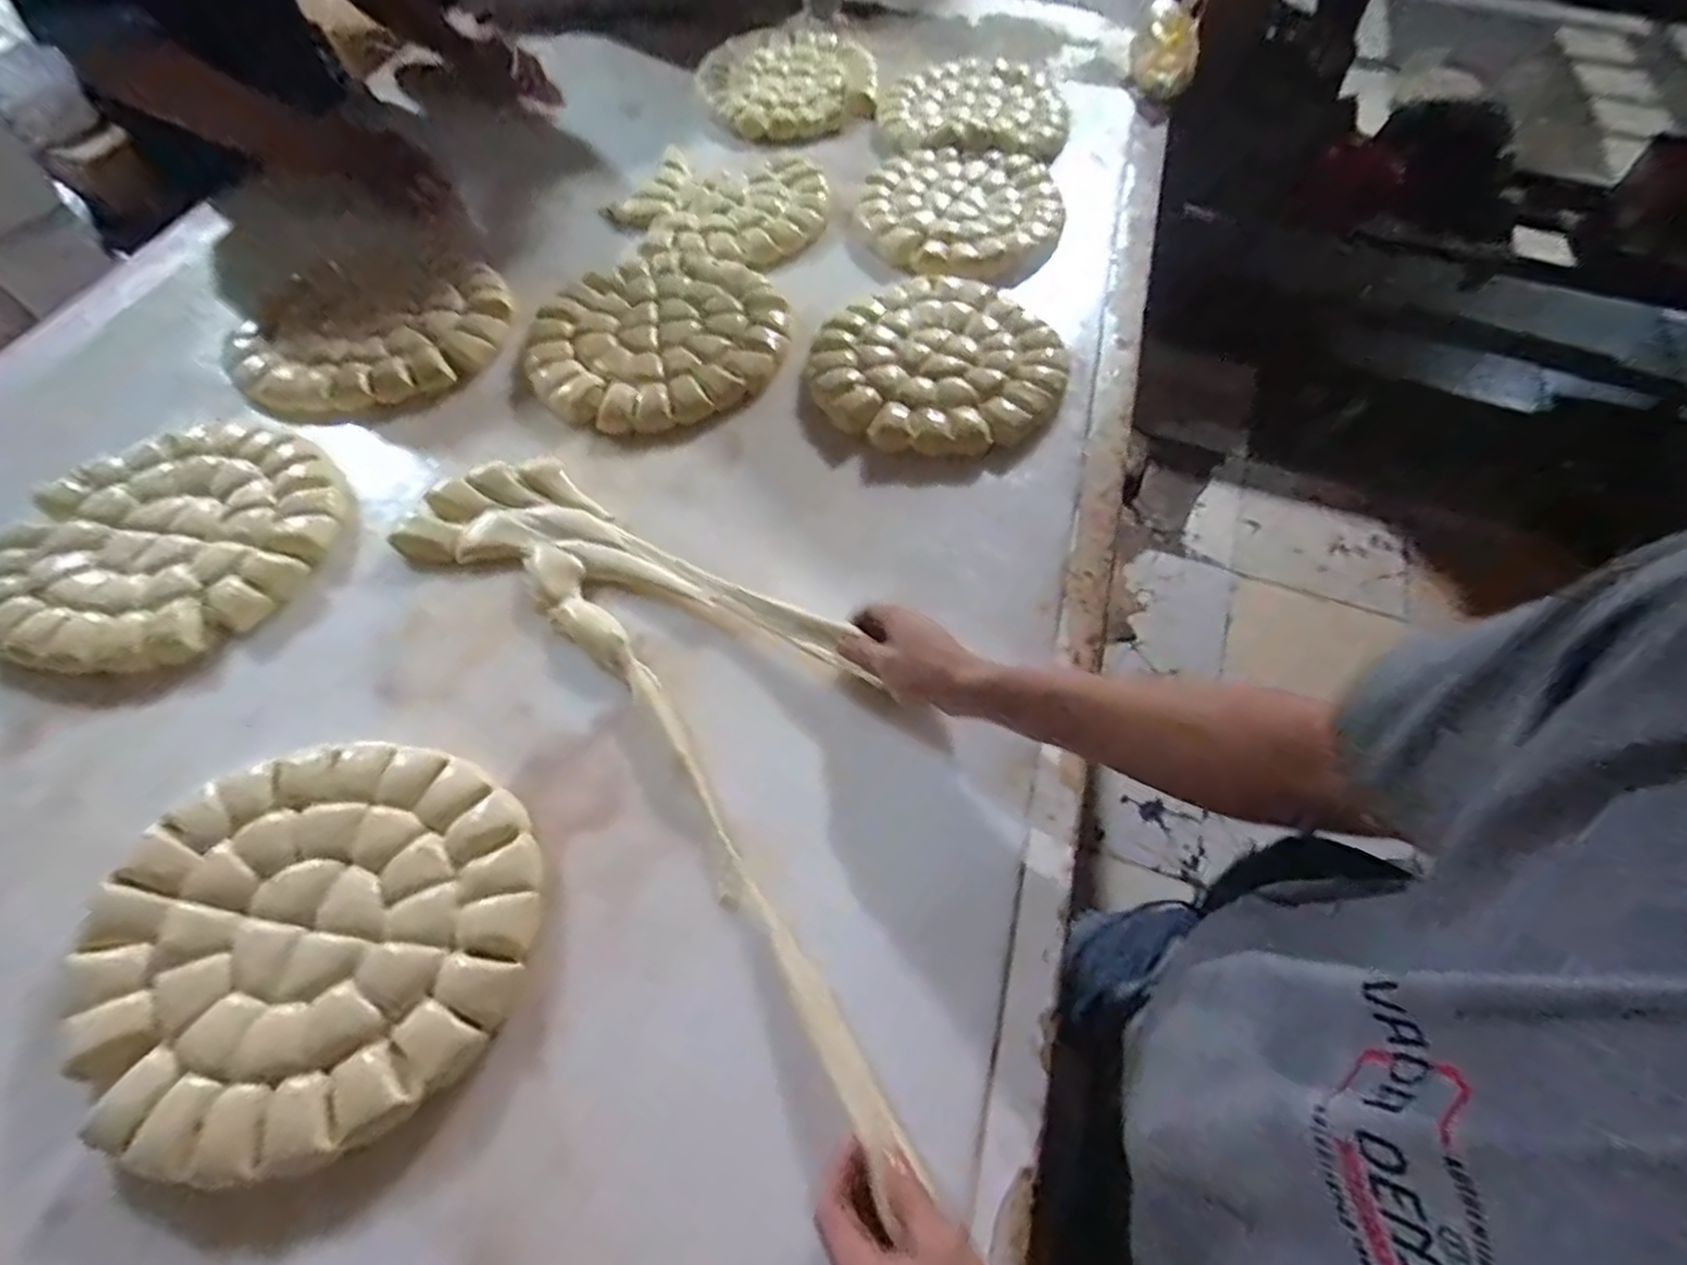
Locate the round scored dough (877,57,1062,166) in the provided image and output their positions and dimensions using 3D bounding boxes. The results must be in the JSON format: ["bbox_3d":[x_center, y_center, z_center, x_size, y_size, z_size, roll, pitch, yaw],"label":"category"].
[{"bbox_3d":[0.196,-0.787,1.081,0.268,0.026,0.254,12,60,6],"label":"round scored dough"}]

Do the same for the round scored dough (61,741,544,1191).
[{"bbox_3d":[-0.352,0.200,0.486,0.273,0.027,0.253,1,59,-1],"label":"round scored dough"}]

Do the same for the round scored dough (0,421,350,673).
[{"bbox_3d":[-0.611,-0.090,0.657,0.257,0.026,0.278,1,59,-1],"label":"round scored dough"}]

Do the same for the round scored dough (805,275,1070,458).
[{"bbox_3d":[0.111,-0.302,0.799,0.260,0.023,0.270,1,59,-1],"label":"round scored dough"}]

